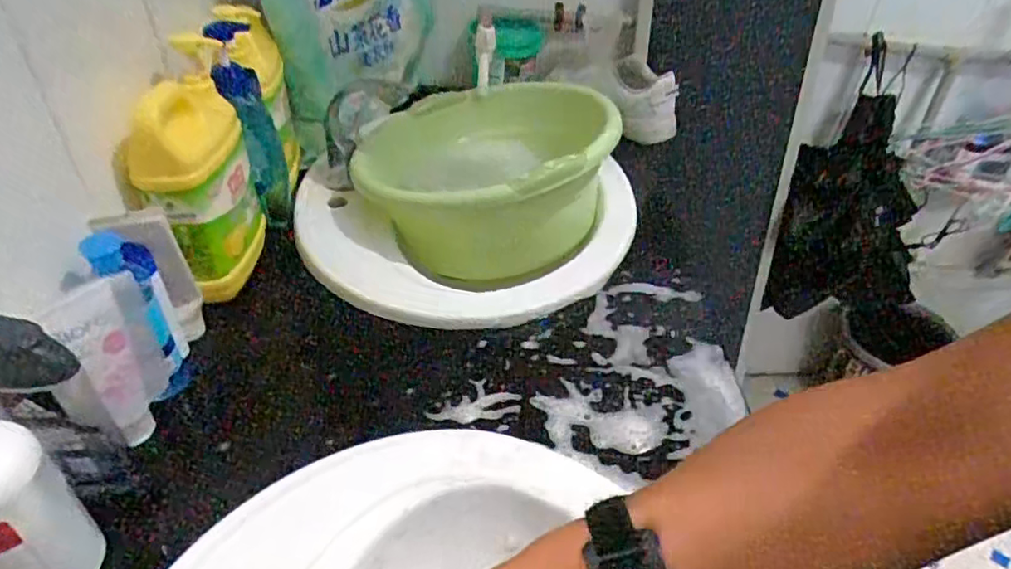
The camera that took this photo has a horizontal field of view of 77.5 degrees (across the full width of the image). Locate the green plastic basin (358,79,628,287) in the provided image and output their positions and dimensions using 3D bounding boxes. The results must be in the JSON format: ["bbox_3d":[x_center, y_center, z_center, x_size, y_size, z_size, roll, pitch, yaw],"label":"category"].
[{"bbox_3d":[-0.021,-0.154,0.872,0.319,0.192,0.359,-1,38,-3],"label":"green plastic basin"}]

